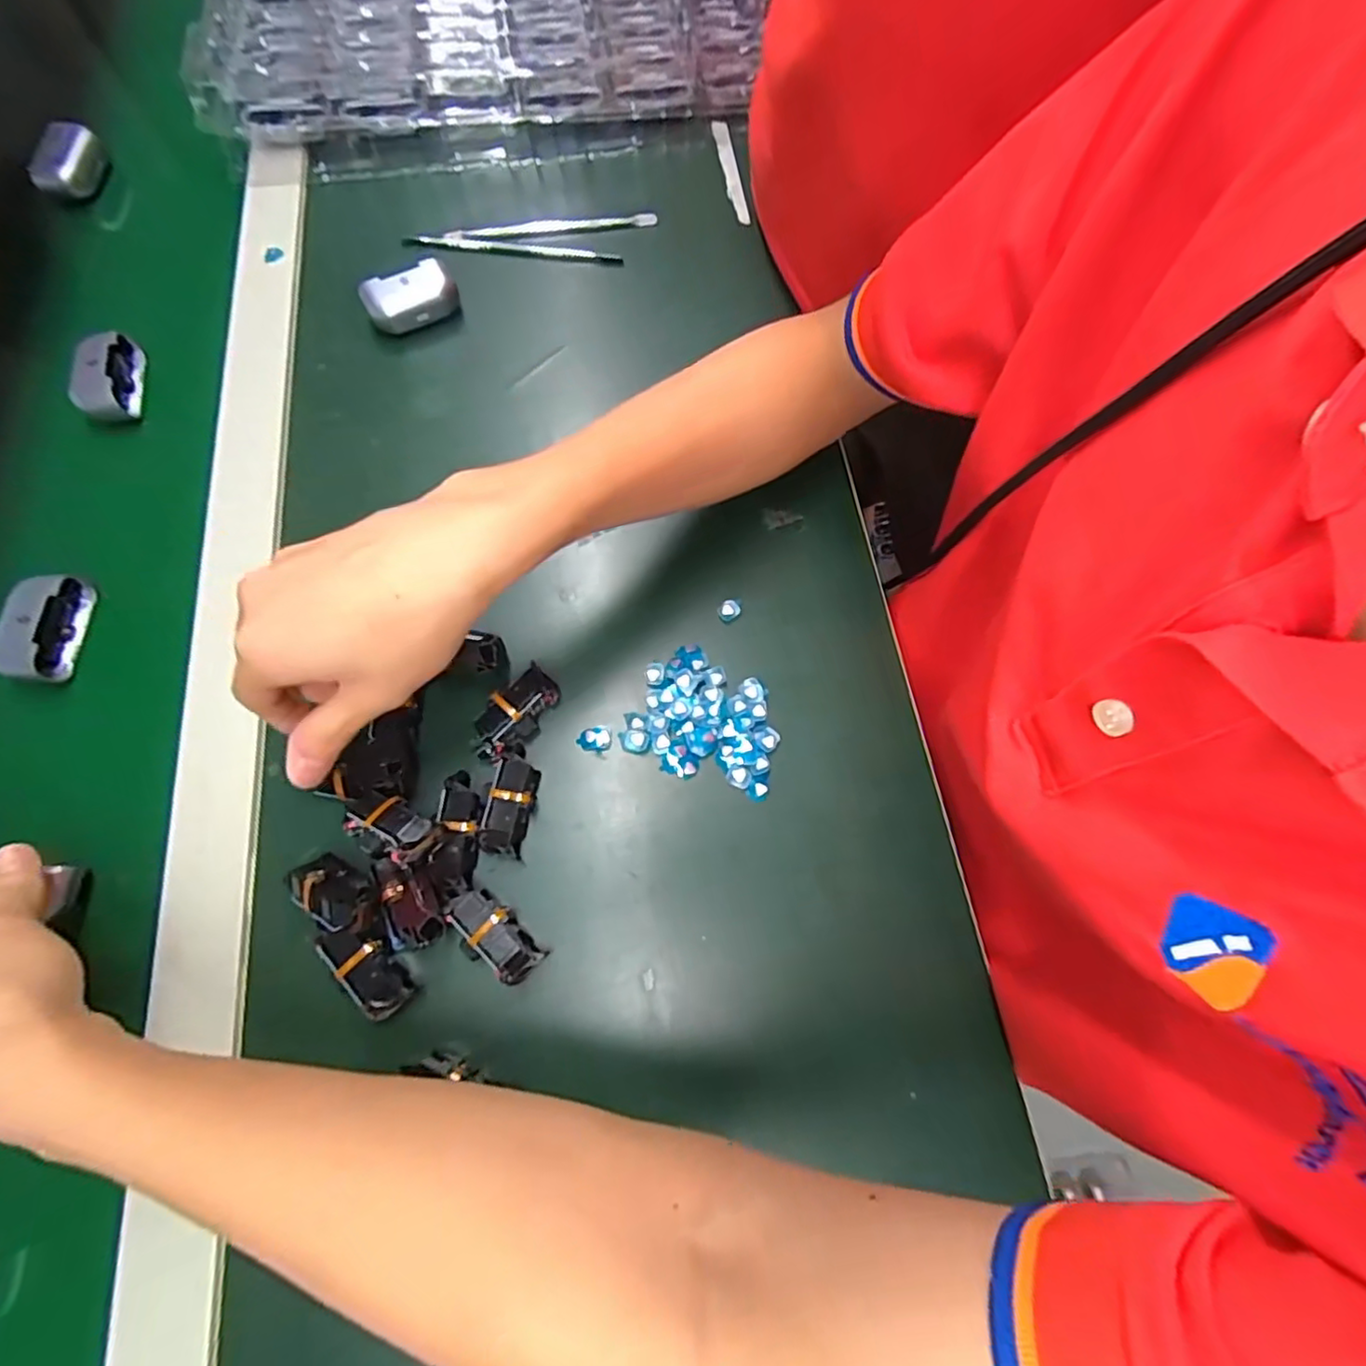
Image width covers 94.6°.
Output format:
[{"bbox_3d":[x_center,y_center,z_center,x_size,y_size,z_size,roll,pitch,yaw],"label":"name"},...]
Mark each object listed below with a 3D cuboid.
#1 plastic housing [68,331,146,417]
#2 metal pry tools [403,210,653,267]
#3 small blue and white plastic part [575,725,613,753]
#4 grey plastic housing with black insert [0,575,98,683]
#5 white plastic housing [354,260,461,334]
[{"bbox_3d":[-0.364,-0.193,0.396,0.030,0.028,0.054,-8,72,-3],"label":"plastic housing"},{"bbox_3d":[-0.107,-0.315,0.455,0.177,0.013,0.043,-9,72,-4],"label":"metal pry tools"},{"bbox_3d":[-0.047,0.030,0.336,0.019,0.005,0.013,-7,72,-3],"label":"small blue and white plastic part"},{"bbox_3d":[-0.348,-0.031,0.342,0.022,0.028,0.058,7,71,1],"label":"grey plastic housing with black insert"},{"bbox_3d":[-0.180,-0.256,0.420,0.058,0.026,0.027,-28,74,-10],"label":"white plastic housing"}]

